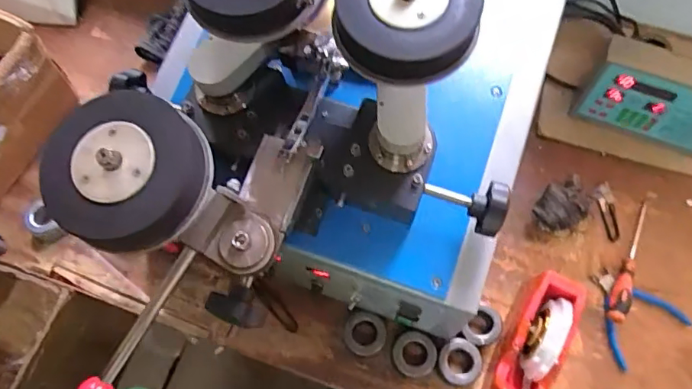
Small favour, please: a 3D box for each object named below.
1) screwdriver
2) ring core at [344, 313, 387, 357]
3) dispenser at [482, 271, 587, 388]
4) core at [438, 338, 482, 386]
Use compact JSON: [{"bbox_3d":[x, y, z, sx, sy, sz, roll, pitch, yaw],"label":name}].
[{"bbox_3d":[0.448,0.099,0.812,0.028,0.038,0.224,29,69,11],"label":"screwdriver"},{"bbox_3d":[0.028,0.204,0.757,0.059,0.024,0.059,-5,67,-3],"label":"ring core"},{"bbox_3d":[0.255,0.209,0.718,0.079,0.120,0.205,23,68,9],"label":"dispenser"},{"bbox_3d":[0.160,0.239,0.742,0.062,0.038,0.061,0,67,0],"label":"core"}]

